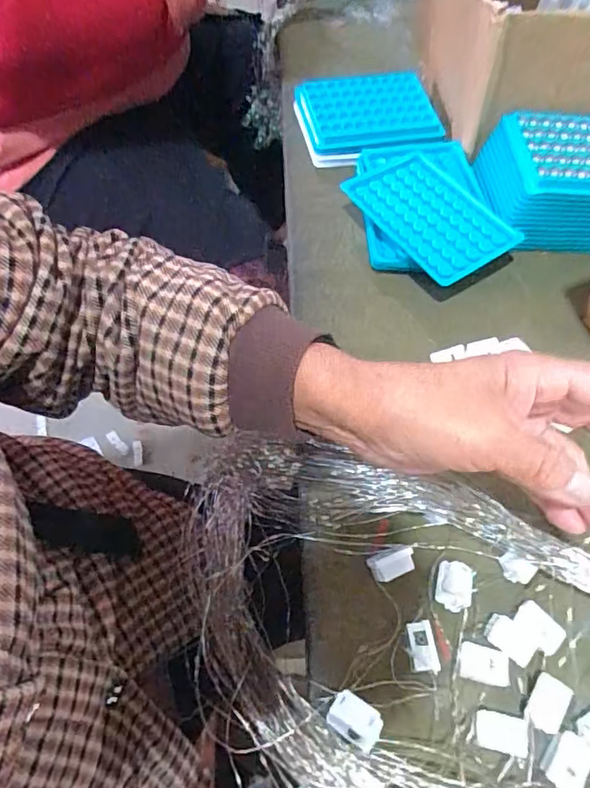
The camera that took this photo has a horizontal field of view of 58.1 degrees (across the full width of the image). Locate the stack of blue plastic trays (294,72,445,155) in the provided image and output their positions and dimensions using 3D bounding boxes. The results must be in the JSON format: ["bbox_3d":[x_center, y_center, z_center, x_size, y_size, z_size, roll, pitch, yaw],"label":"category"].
[{"bbox_3d":[0.072,-0.275,0.522,0.127,0.016,0.099,-6,61,-9],"label":"stack of blue plastic trays"}]

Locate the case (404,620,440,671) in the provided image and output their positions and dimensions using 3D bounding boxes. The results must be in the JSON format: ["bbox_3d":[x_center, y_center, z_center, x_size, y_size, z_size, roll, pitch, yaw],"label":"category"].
[{"bbox_3d":[0.072,0.143,0.301,0.016,0.007,0.026,1,60,-5],"label":"case"}]

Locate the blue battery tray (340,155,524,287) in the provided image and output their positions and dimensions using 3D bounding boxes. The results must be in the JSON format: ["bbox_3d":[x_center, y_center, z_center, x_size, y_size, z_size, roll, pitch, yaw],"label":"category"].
[{"bbox_3d":[0.115,-0.152,0.451,0.092,0.008,0.132,-33,66,-19],"label":"blue battery tray"}]

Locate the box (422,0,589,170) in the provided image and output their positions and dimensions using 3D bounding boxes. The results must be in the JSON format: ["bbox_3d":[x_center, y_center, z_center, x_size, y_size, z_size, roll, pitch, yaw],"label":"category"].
[{"bbox_3d":[0.244,-0.362,0.507,0.212,0.124,0.253,1,60,-5],"label":"box"}]

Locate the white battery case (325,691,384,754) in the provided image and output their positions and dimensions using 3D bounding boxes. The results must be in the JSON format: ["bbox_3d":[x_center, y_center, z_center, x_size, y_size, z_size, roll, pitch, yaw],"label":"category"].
[{"bbox_3d":[0.032,0.172,0.280,0.027,0.011,0.019,32,62,13],"label":"white battery case"}]

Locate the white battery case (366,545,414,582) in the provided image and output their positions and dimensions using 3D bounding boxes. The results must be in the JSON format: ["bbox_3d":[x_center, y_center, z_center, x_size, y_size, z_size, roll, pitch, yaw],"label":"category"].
[{"bbox_3d":[0.059,0.102,0.320,0.026,0.008,0.016,-18,63,-15],"label":"white battery case"}]

